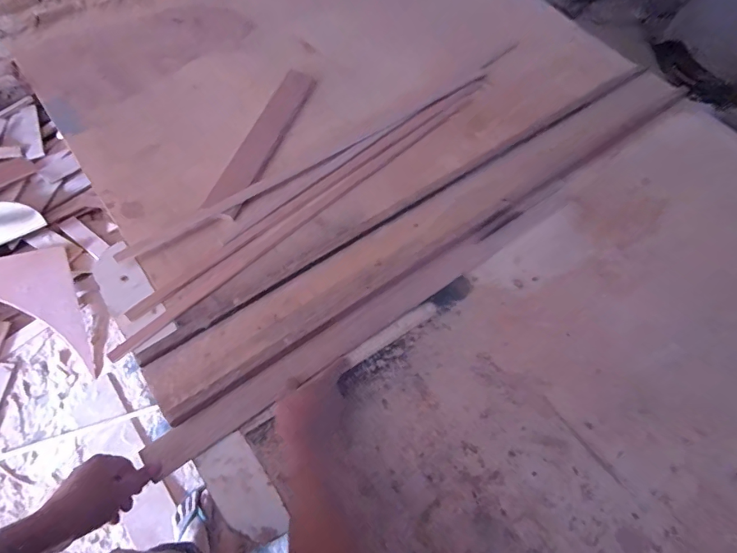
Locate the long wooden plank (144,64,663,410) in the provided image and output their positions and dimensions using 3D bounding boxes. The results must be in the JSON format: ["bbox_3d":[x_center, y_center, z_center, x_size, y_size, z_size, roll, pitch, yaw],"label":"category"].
[{"bbox_3d":[0.163,-0.123,0.779,1.164,0.023,0.095,-32,69,-14],"label":"long wooden plank"}]

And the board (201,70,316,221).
[{"bbox_3d":[-0.211,-0.289,0.874,0.069,0.016,0.393,19,66,8],"label":"board"}]

